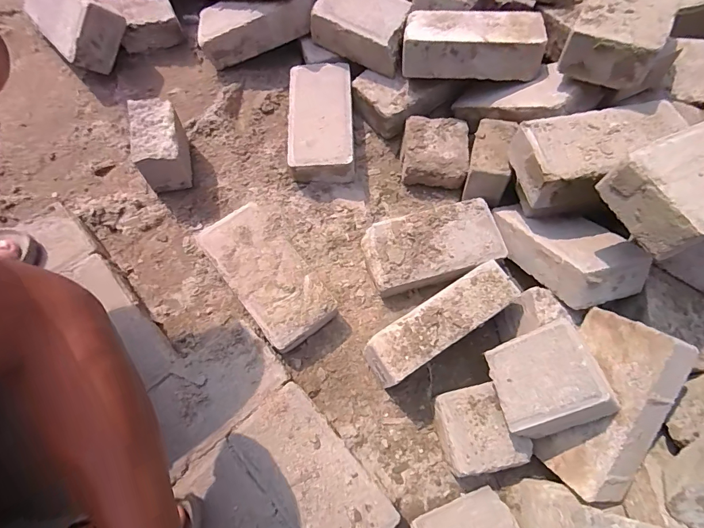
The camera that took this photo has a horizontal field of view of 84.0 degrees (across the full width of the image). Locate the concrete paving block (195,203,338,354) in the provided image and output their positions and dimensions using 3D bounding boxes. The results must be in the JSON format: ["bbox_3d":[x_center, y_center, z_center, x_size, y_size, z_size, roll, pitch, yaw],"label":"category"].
[{"bbox_3d":[-0.117,0.023,0.579,0.105,0.054,0.192,-36,76,-13],"label":"concrete paving block"}]

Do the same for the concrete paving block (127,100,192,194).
[{"bbox_3d":[-0.296,-0.187,0.621,0.076,0.083,0.123,-12,77,-2],"label":"concrete paving block"}]

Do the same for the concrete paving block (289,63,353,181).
[{"bbox_3d":[-0.054,-0.250,0.676,0.107,0.048,0.213,-2,72,-3],"label":"concrete paving block"}]

